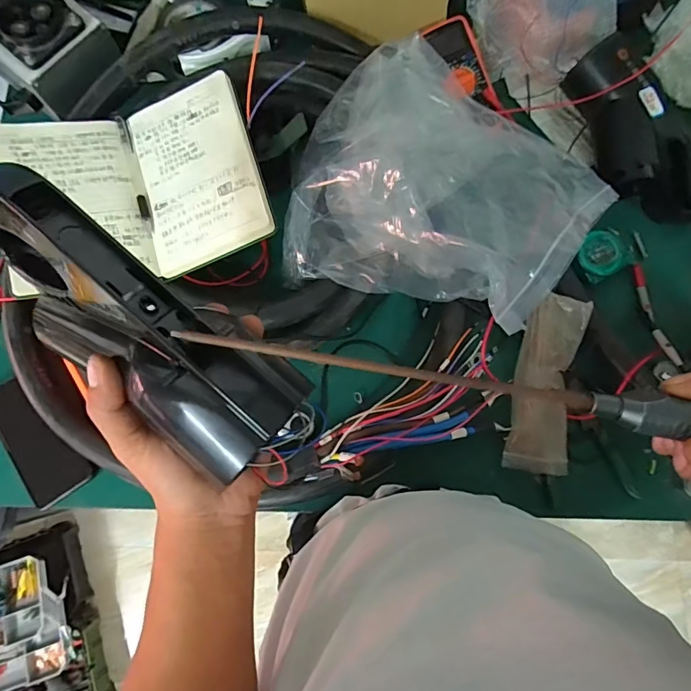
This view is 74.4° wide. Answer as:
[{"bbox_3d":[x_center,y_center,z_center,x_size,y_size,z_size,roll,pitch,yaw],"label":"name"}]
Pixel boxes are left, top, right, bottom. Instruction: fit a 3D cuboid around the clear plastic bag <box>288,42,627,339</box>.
[{"bbox_3d":[0.117,-0.181,0.510,0.341,0.106,0.281,20,78,5],"label":"clear plastic bag"}]

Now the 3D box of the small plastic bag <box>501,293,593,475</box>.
[{"bbox_3d":[0.240,0.045,0.542,0.069,0.030,0.209,12,77,3],"label":"small plastic bag"}]

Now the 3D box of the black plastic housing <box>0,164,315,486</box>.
[{"bbox_3d":[-0.116,-0.018,0.236,0.202,0.049,0.069,40,80,3],"label":"black plastic housing"}]

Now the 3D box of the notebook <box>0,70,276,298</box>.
[{"bbox_3d":[-0.239,-0.177,0.519,0.278,0.056,0.209,-17,78,-4],"label":"notebook"}]

